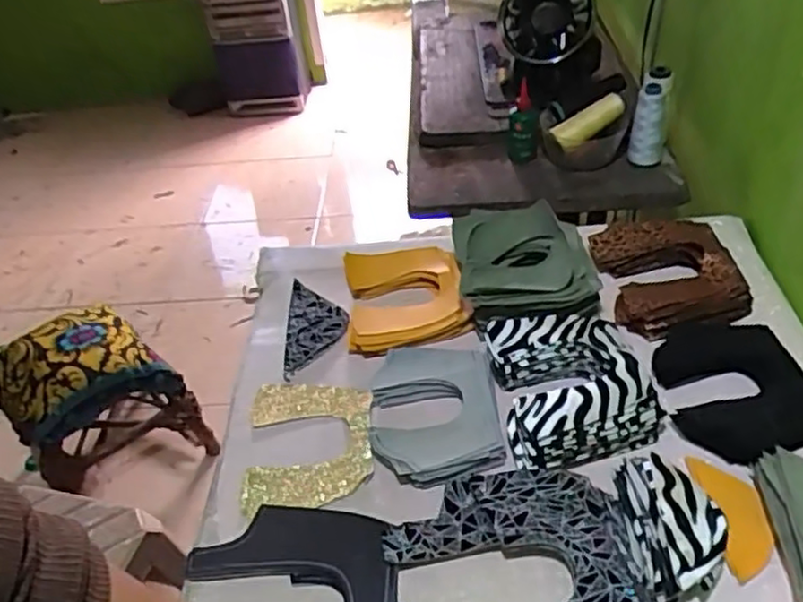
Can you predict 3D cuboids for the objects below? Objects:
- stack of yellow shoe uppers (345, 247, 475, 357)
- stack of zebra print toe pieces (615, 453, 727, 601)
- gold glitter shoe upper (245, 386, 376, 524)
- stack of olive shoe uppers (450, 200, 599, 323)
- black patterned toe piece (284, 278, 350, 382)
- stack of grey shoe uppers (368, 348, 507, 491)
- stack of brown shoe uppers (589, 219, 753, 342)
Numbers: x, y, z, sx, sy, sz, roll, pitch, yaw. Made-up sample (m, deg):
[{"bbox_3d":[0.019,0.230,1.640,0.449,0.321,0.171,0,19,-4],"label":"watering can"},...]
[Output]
[{"bbox_3d":[0.005,-0.005,0.821,0.134,0.024,0.156,-6,41,1],"label":"stack of yellow shoe uppers"},{"bbox_3d":[0.219,0.181,0.568,0.069,0.033,0.114,-4,41,3],"label":"stack of zebra print toe pieces"},{"bbox_3d":[-0.090,0.136,0.695,0.120,0.013,0.153,-6,41,1],"label":"gold glitter shoe upper"},{"bbox_3d":[0.140,-0.039,0.806,0.149,0.069,0.167,-5,41,3],"label":"stack of olive shoe uppers"},{"bbox_3d":[-0.097,0.027,0.818,0.068,0.010,0.146,-4,41,4],"label":"black patterned toe piece"},{"bbox_3d":[0.032,0.105,0.695,0.120,0.020,0.162,-6,41,2],"label":"stack of grey shoe uppers"},{"bbox_3d":[0.303,-0.036,0.809,0.142,0.038,0.169,-11,41,-5],"label":"stack of brown shoe uppers"}]

